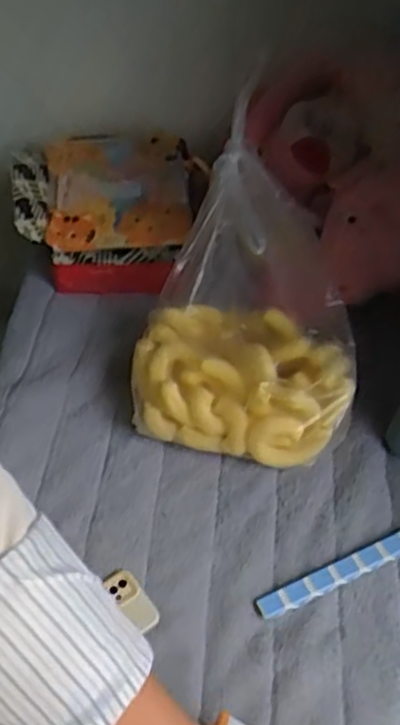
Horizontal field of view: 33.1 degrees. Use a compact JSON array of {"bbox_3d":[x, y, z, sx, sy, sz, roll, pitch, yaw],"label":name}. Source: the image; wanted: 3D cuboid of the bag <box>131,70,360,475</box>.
[{"bbox_3d":[0.082,-0.080,0.898,0.288,0.110,0.417,15,86,8],"label":"bag"}]

